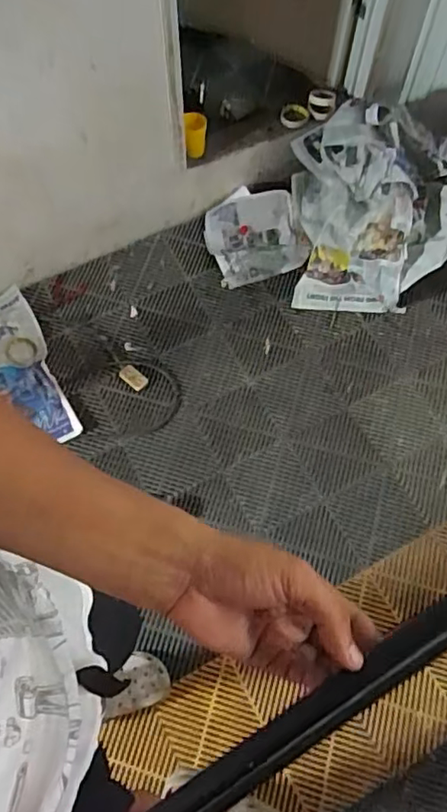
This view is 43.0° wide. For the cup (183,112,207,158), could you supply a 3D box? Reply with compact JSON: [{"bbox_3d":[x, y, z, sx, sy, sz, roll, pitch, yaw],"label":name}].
[{"bbox_3d":[-0.076,-0.748,1.574,0.064,0.113,0.067,-2,65,-1],"label":"cup"}]

